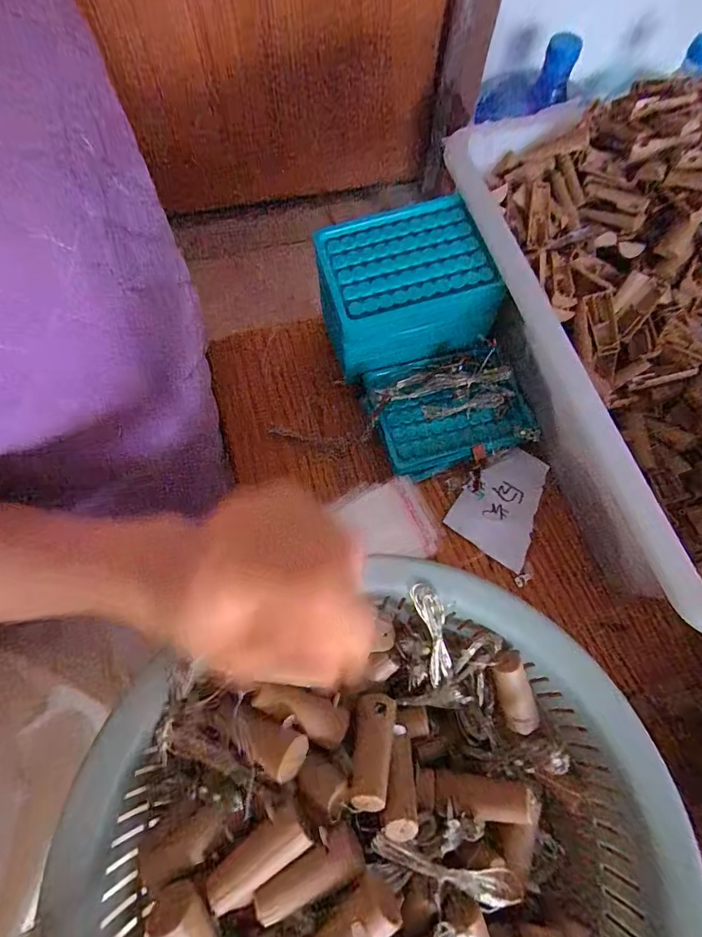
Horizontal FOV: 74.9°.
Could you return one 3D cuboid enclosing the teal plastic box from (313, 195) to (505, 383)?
[{"bbox_3d":[0.043,-0.147,0.385,0.135,0.070,0.111,-9,71,-5],"label":"teal plastic box"}]

